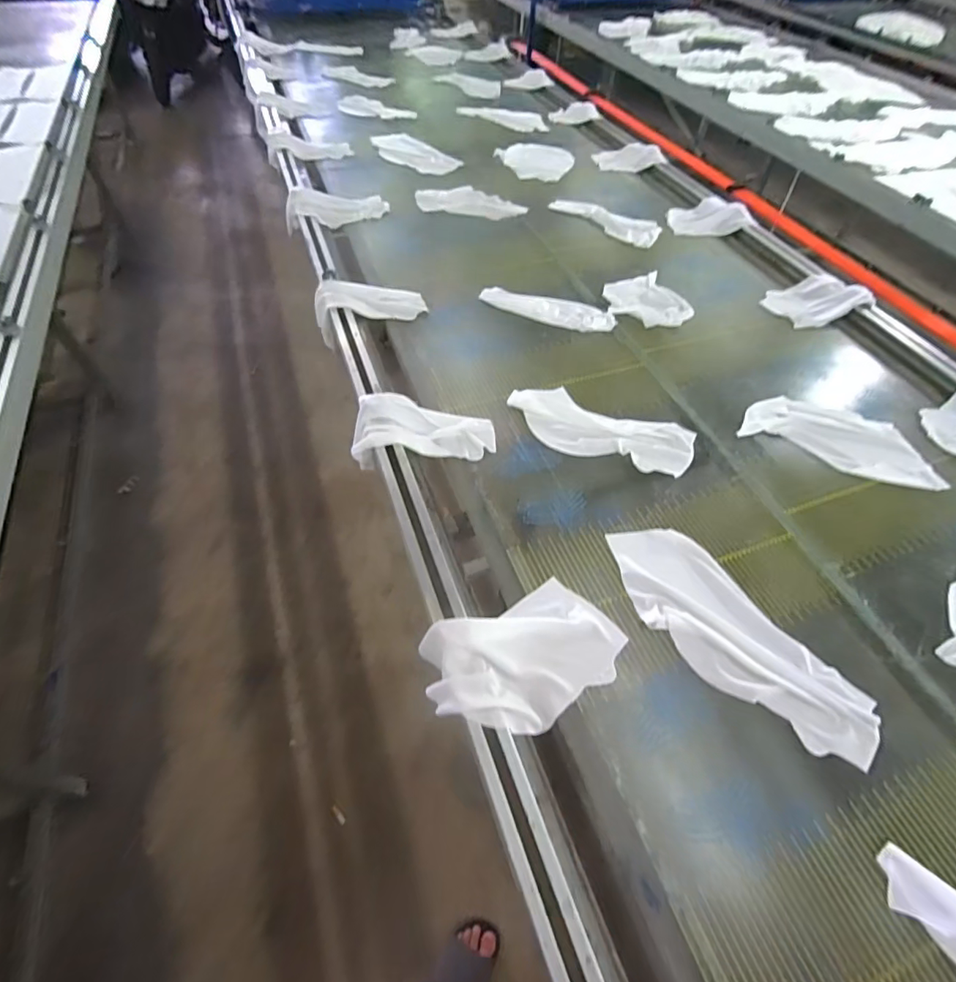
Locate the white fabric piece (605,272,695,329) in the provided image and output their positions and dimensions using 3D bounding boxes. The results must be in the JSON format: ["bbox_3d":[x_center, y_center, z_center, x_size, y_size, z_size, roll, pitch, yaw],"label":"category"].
[{"bbox_3d":[0.445,-0.502,1.308,0.201,0.034,0.193,1,53,-1],"label":"white fabric piece"}]

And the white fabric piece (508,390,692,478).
[{"bbox_3d":[0.246,-0.129,1.019,0.375,0.023,0.152,21,55,13],"label":"white fabric piece"}]

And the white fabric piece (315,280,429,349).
[{"bbox_3d":[-0.274,-0.448,1.265,0.284,0.121,0.120,0,53,-2],"label":"white fabric piece"}]

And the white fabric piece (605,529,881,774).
[{"bbox_3d":[0.388,0.219,0.762,0.166,0.024,0.434,-33,61,-24],"label":"white fabric piece"}]

